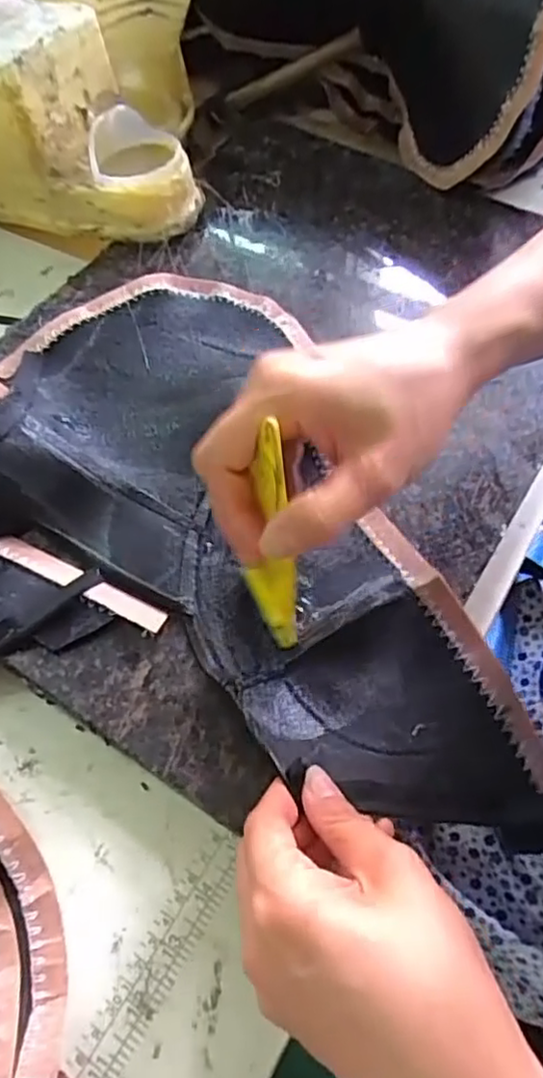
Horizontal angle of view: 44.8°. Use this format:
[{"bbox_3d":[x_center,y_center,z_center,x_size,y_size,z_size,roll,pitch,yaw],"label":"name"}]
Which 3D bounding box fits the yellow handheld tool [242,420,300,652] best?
[{"bbox_3d":[-0.001,0.003,0.301,0.023,0.128,0.020,-5,44,-1],"label":"yellow handheld tool"}]

